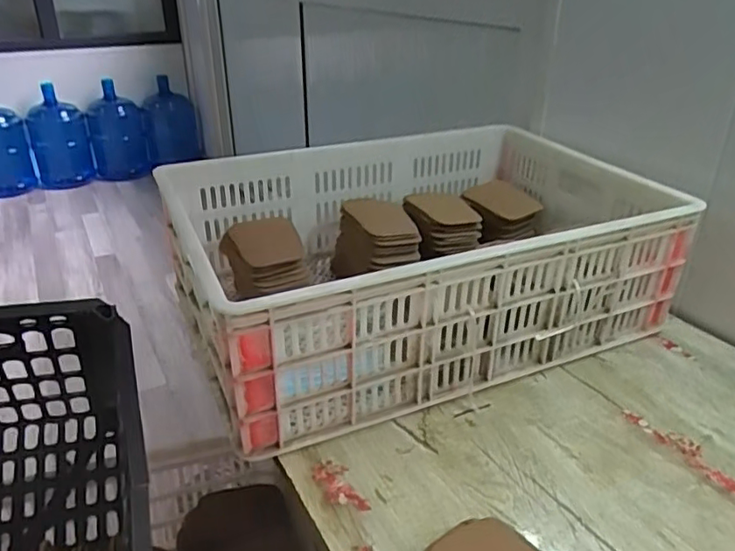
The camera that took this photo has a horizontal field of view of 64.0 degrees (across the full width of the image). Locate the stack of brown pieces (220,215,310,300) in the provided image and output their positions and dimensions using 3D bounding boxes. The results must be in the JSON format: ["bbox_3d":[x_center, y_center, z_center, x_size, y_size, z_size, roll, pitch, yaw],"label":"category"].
[{"bbox_3d":[-0.141,-0.031,0.825,0.102,0.070,0.114,-12,30,-22],"label":"stack of brown pieces"}]

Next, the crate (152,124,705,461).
[{"bbox_3d":[0.067,-0.038,0.828,0.614,0.191,0.435,-11,30,-22],"label":"crate"}]

